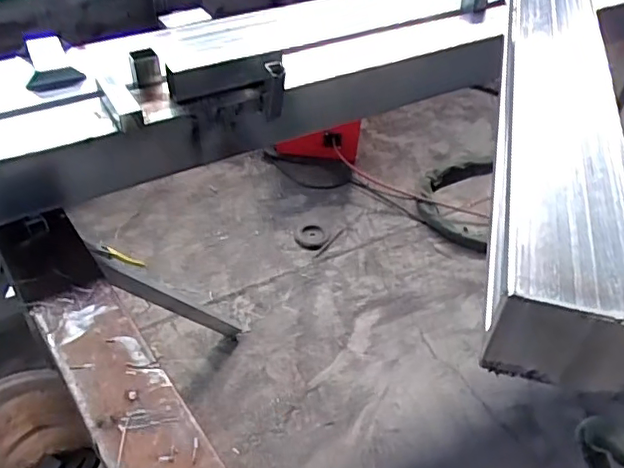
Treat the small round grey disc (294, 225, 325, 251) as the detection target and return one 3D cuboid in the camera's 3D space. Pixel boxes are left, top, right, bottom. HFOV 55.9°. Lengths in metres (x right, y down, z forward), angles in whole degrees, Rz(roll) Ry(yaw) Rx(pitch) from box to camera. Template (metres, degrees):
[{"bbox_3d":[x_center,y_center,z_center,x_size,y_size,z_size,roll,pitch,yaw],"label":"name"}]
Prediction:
[{"bbox_3d":[-0.007,0.010,1.633,0.081,0.019,0.095,2,42,-1],"label":"small round grey disc"}]

